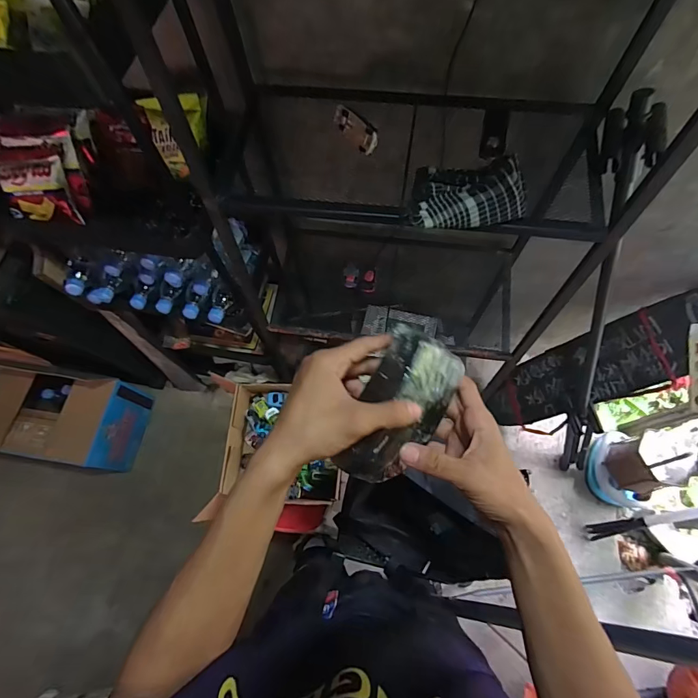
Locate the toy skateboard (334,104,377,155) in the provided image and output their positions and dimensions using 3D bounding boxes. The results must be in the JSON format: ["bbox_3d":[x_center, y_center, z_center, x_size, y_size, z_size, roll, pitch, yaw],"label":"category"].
[{"bbox_3d":[0.009,-0.328,0.594,0.017,0.037,0.089,-15,61,-44],"label":"toy skateboard"}]

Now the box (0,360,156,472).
[{"bbox_3d":[-0.957,0.224,1.352,0.456,0.254,0.290,8,69,5],"label":"box"}]

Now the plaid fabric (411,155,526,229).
[{"bbox_3d":[0.156,-0.219,0.535,0.141,0.051,0.100,-5,69,0],"label":"plaid fabric"}]

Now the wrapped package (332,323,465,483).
[{"bbox_3d":[0.050,0.053,0.338,0.077,0.027,0.126,27,88,-21],"label":"wrapped package"}]

